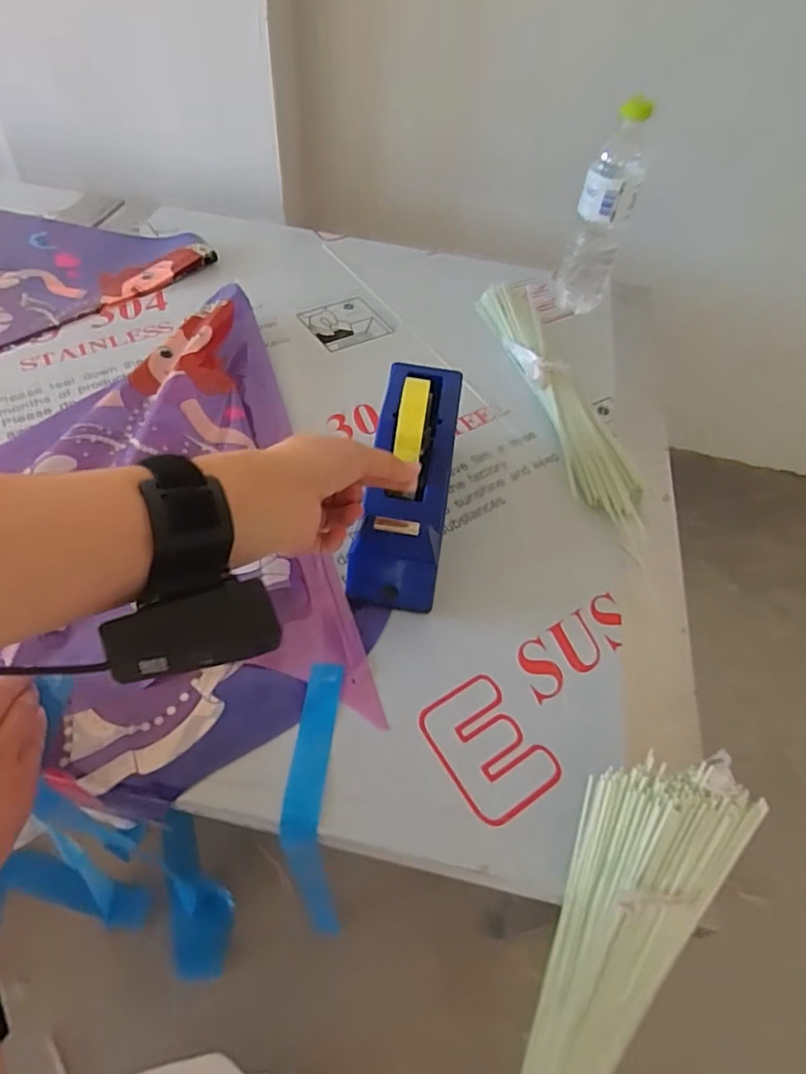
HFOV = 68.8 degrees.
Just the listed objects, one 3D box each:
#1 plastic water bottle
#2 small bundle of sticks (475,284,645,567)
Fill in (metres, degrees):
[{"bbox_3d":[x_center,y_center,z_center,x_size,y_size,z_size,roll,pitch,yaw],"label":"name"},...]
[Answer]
[{"bbox_3d":[0.242,-0.388,0.708,0.062,0.227,0.052,21,53,10],"label":"plastic water bottle"},{"bbox_3d":[0.169,-0.150,0.639,0.061,0.034,0.402,-6,53,-10],"label":"small bundle of sticks"}]

